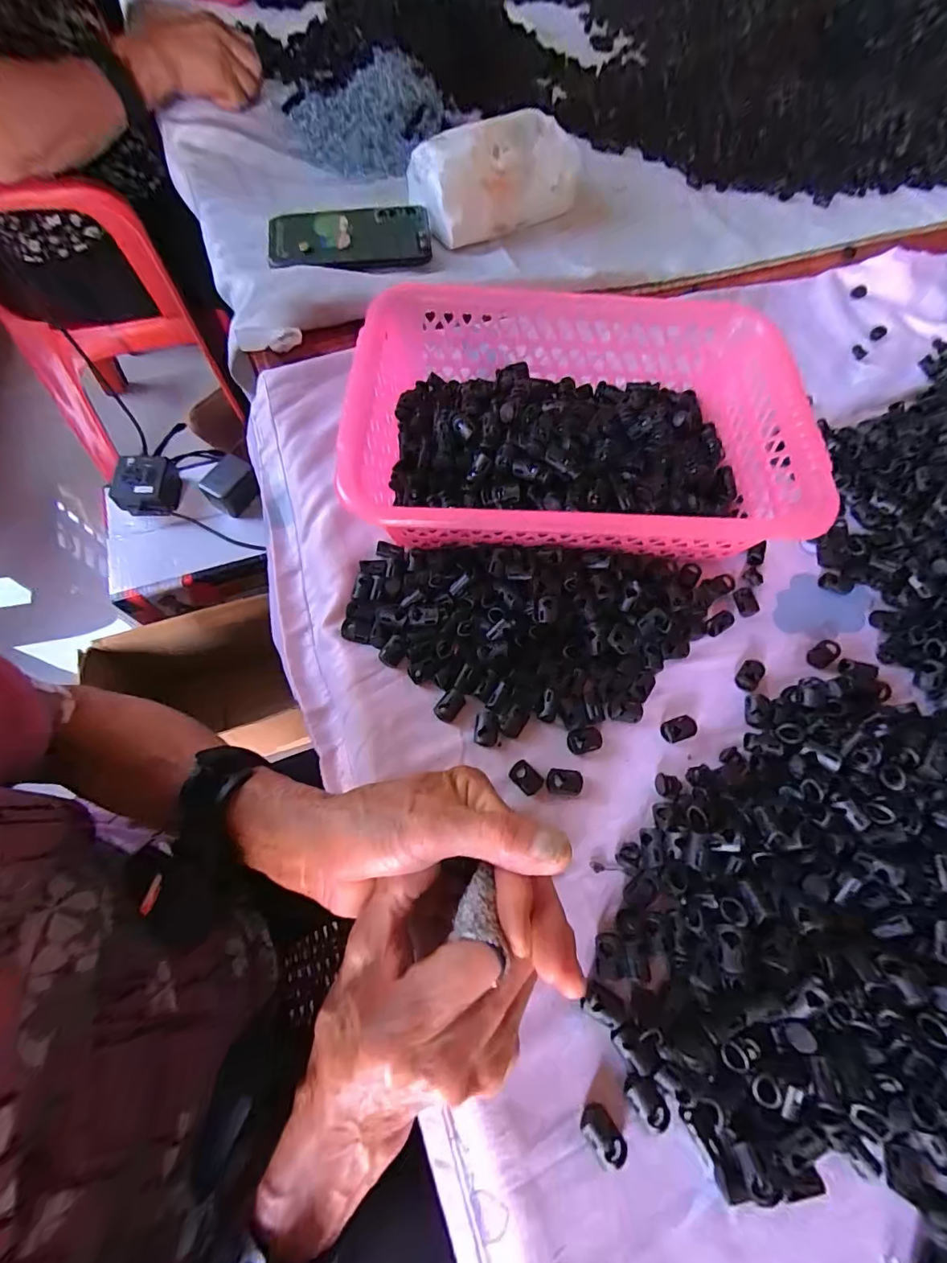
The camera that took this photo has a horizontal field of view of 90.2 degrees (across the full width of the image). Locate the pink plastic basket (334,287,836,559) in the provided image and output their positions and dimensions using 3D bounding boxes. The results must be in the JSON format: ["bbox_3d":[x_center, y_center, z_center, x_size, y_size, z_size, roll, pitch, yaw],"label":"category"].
[{"bbox_3d":[0.073,-0.147,0.348,0.300,0.070,0.206,1,66,-1],"label":"pink plastic basket"}]

